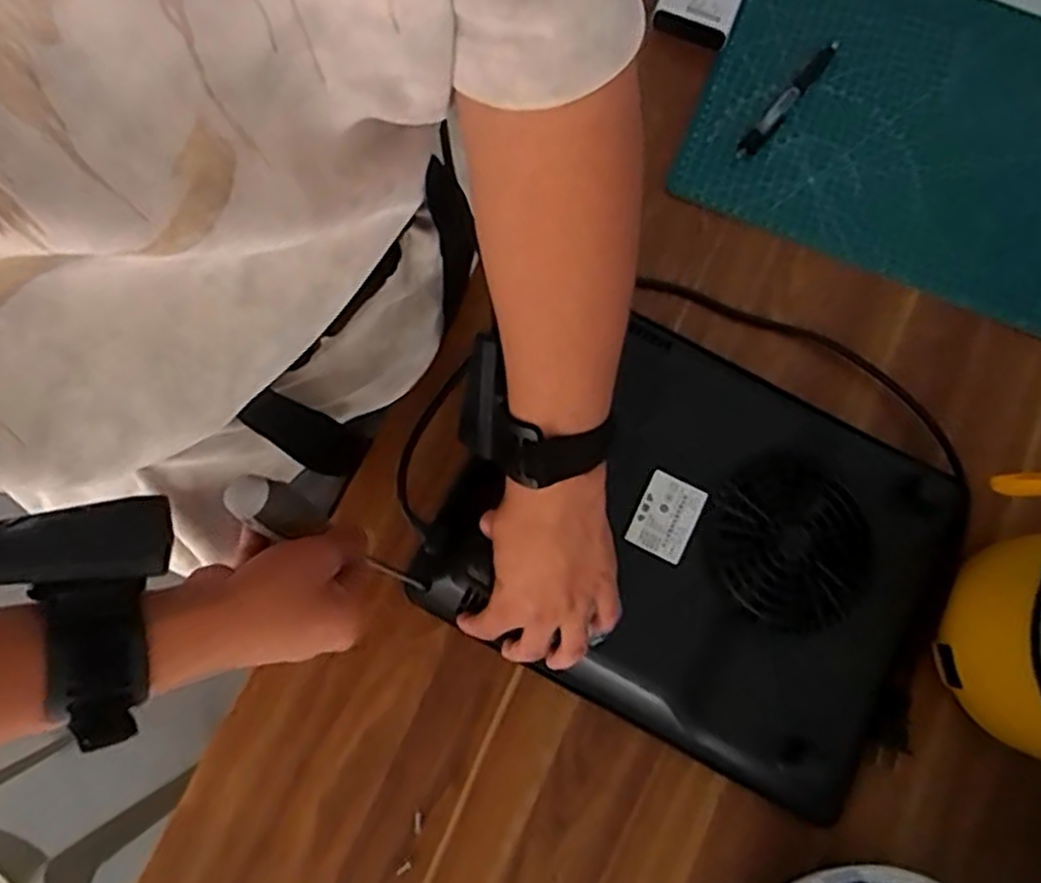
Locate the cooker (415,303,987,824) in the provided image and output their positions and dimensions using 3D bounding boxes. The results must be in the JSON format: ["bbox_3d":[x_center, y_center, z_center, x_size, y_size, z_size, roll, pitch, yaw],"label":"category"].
[{"bbox_3d":[0.134,0.075,0.539,0.356,0.054,0.267,29,78,5],"label":"cooker"}]

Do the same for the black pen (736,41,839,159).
[{"bbox_3d":[0.234,-0.297,0.652,0.018,0.012,0.146,39,79,7],"label":"black pen"}]

